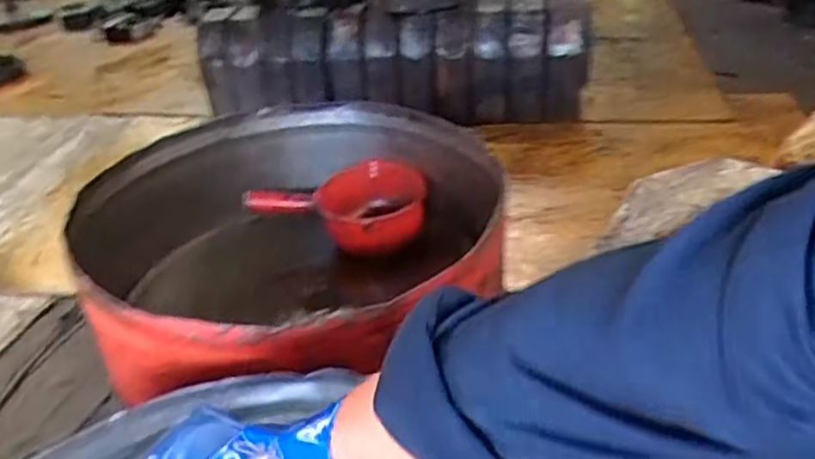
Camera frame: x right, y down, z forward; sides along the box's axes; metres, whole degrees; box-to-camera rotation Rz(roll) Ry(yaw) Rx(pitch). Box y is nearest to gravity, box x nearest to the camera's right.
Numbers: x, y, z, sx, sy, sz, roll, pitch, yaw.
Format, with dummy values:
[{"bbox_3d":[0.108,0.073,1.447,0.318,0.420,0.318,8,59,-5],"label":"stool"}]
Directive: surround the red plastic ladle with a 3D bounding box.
[{"bbox_3d":[-0.104,-0.038,1.074,0.282,0.083,0.162,3,34,13],"label":"red plastic ladle"}]

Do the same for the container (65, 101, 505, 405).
[{"bbox_3d":[-0.150,0.055,0.922,0.537,0.262,0.527,0,33,8],"label":"container"}]

